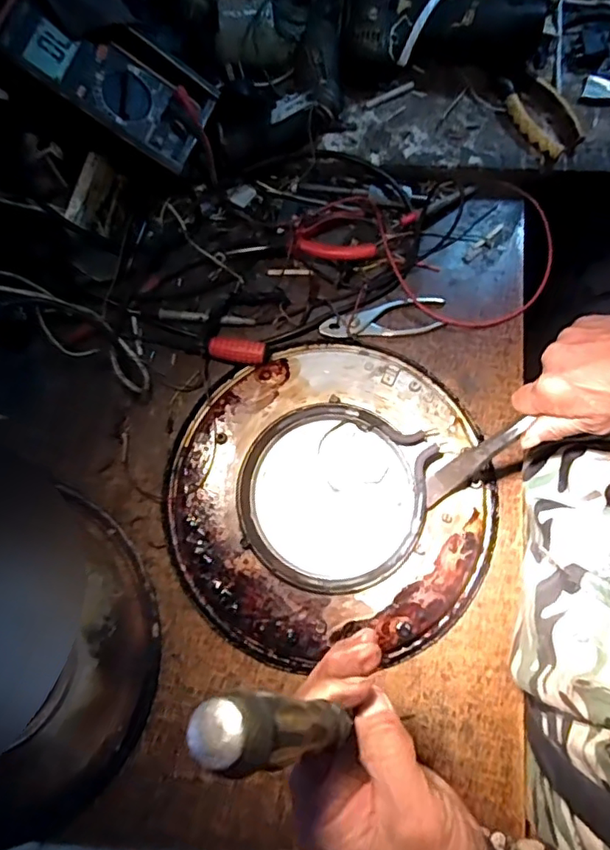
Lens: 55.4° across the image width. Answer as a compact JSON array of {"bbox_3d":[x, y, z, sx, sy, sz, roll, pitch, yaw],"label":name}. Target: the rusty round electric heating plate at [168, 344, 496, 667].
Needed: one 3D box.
[{"bbox_3d":[0.024,0.066,0.532,0.290,0.030,0.292,0,78,-1],"label":"rusty round electric heating plate"}]

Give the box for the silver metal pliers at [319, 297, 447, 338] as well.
[{"bbox_3d":[0.077,-0.104,0.575,0.123,0.010,0.037,-8,79,-2],"label":"silver metal pliers"}]

